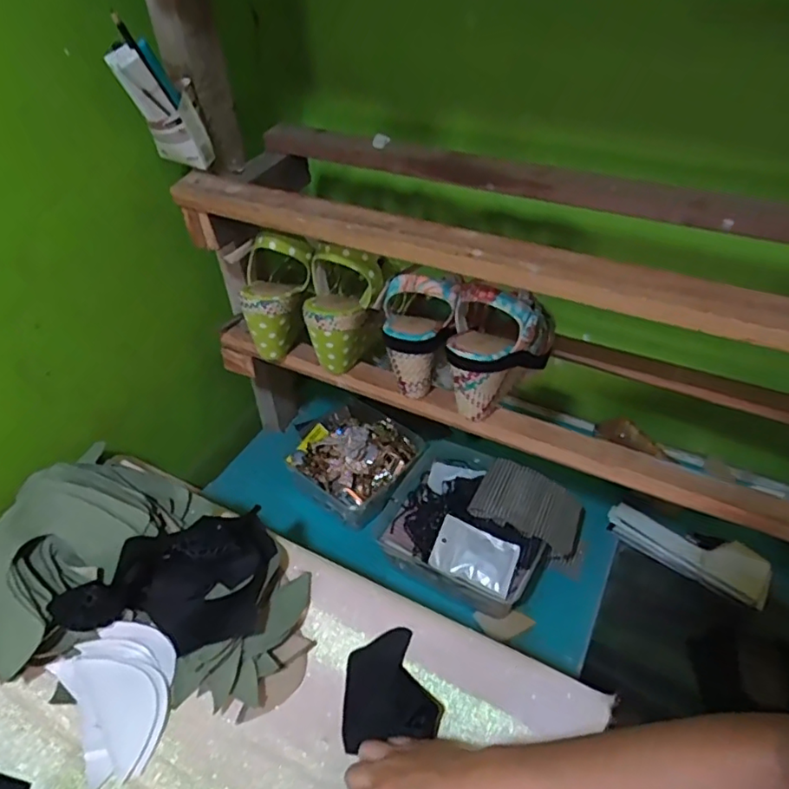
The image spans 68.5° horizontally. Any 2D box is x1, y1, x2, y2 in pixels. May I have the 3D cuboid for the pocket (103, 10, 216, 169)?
[{"bbox_3d":[-0.234,-0.296,0.571,0.048,0.158,0.059,18,74,19],"label":"pocket"}]

